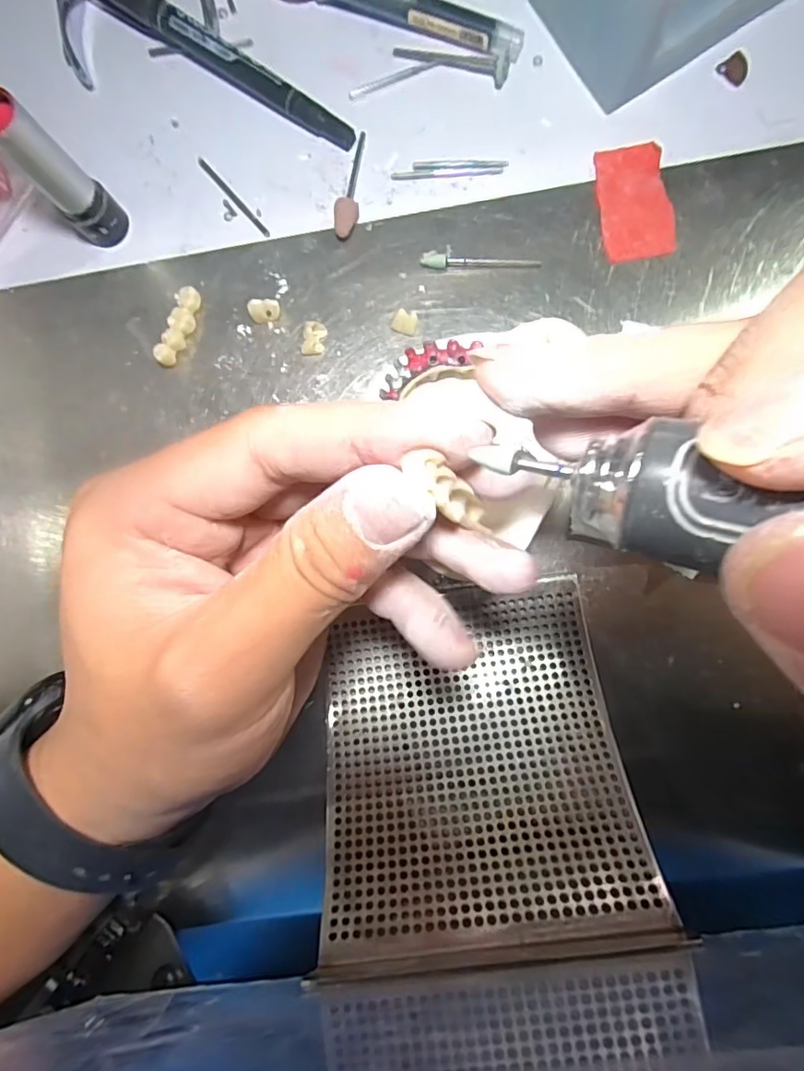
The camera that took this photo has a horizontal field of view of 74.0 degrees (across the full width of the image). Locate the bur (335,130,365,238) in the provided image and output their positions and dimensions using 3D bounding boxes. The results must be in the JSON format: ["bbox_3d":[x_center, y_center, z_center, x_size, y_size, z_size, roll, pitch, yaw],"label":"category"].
[{"bbox_3d":[-0.020,-0.141,0.213,0.008,0.008,0.045,8,89,5],"label":"bur"}]

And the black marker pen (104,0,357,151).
[{"bbox_3d":[-0.079,-0.197,0.216,0.139,0.013,0.012,33,91,5],"label":"black marker pen"}]

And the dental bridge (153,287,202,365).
[{"bbox_3d":[-0.090,-0.084,0.216,0.009,0.010,0.033,22,90,5],"label":"dental bridge"}]

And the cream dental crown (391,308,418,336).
[{"bbox_3d":[0.002,-0.084,0.210,0.009,0.006,0.008,18,90,5],"label":"cream dental crown"}]

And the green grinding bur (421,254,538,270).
[{"bbox_3d":[0.031,-0.108,0.210,0.046,0.004,0.005,1,88,4],"label":"green grinding bur"}]

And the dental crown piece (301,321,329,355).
[{"bbox_3d":[-0.035,-0.078,0.213,0.008,0.006,0.014,10,89,5],"label":"dental crown piece"}]

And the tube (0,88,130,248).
[{"bbox_3d":[-0.125,-0.130,0.195,0.018,0.059,0.018,0,88,4],"label":"tube"}]

